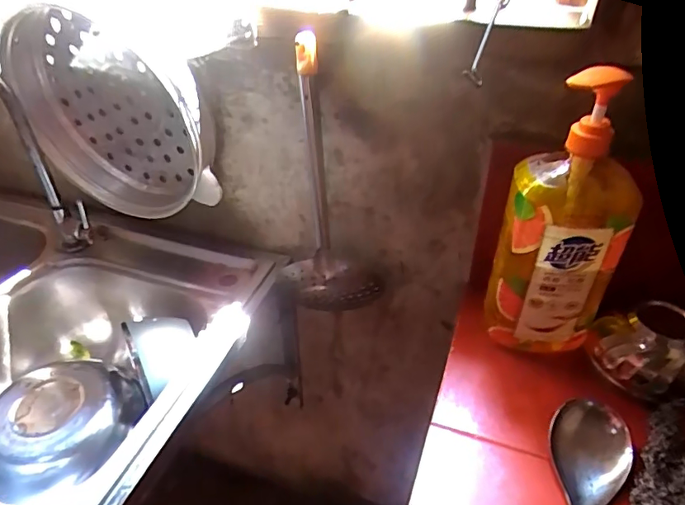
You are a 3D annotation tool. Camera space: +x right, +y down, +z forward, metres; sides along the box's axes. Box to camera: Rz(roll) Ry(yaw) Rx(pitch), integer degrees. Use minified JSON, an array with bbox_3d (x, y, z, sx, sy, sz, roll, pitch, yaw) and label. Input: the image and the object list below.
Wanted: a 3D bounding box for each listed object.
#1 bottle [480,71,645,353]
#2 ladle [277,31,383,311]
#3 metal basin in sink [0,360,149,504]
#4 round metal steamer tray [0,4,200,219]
[{"bbox_3d":[0.210,-0.015,0.481,0.107,0.297,0.062,12,41,15],"label":"bottle"},{"bbox_3d":[-0.009,-0.068,0.621,0.132,0.349,0.087,5,39,6],"label":"ladle"},{"bbox_3d":[-0.363,0.219,0.652,0.187,0.055,0.175,0,39,0],"label":"metal basin in sink"},{"bbox_3d":[-0.303,-0.167,0.665,0.282,0.238,0.072,9,40,12],"label":"round metal steamer tray"}]

